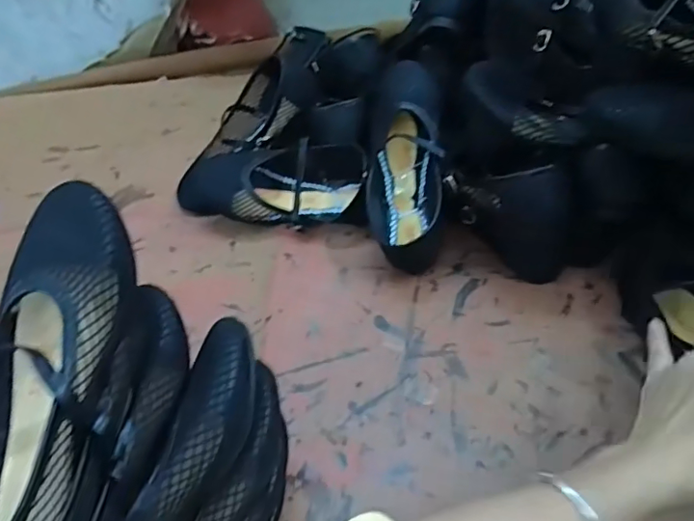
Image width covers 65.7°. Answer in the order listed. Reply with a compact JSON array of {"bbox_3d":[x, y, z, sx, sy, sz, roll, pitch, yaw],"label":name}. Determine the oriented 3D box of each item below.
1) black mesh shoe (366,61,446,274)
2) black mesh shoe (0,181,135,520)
[{"bbox_3d":[0.064,-0.110,0.597,0.077,0.073,0.237,-1,80,5],"label":"black mesh shoe"},{"bbox_3d":[-0.180,0.065,0.309,0.083,0.055,0.223,3,66,9],"label":"black mesh shoe"}]

